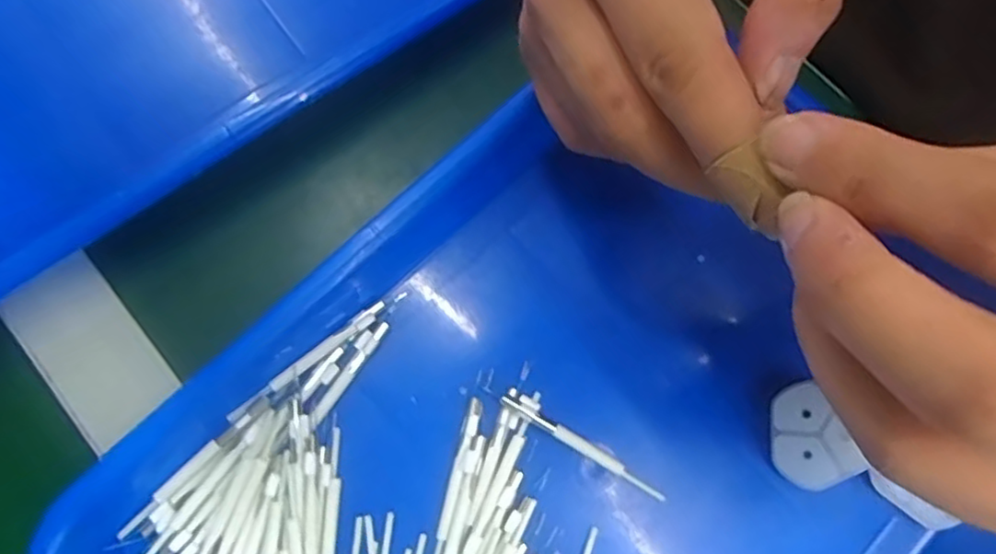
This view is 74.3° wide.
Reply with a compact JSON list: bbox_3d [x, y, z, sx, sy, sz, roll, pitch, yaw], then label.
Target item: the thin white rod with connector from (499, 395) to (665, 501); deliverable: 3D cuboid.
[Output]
[{"bbox_3d":[0.032,0.064,0.249,0.069,0.005,0.005,31,77,7],"label":"thin white rod with connector"}]

